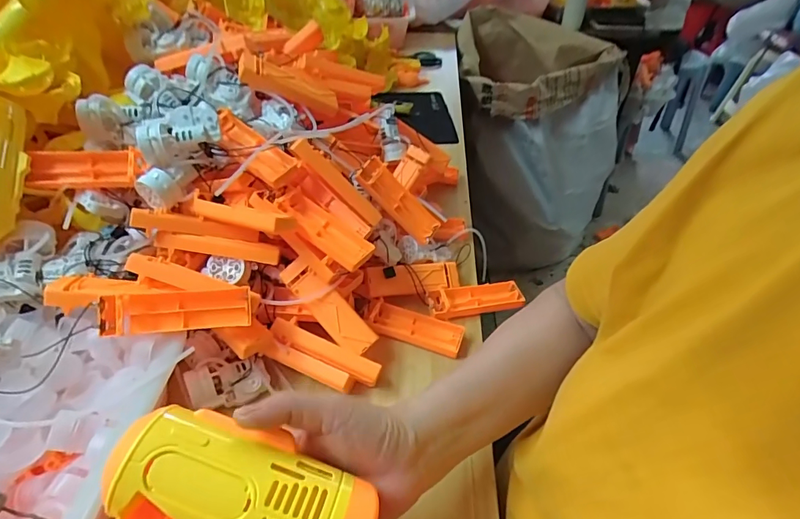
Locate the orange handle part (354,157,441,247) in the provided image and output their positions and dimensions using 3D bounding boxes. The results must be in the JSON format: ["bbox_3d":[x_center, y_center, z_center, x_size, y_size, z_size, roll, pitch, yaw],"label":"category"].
[{"bbox_3d":[0.000,-0.065,0.491,0.109,0.025,0.033,44,39,-20],"label":"orange handle part"}]

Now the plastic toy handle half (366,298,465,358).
[{"bbox_3d":[0.015,0.070,0.462,0.099,0.022,0.038,11,42,11],"label":"plastic toy handle half"}]

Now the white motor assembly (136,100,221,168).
[{"bbox_3d":[-0.199,-0.113,0.400,0.069,0.045,0.032,-17,44,-19],"label":"white motor assembly"}]

